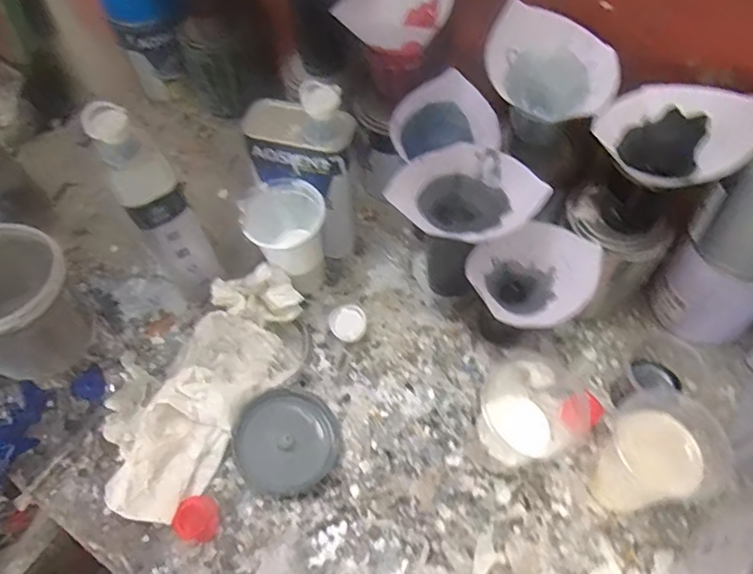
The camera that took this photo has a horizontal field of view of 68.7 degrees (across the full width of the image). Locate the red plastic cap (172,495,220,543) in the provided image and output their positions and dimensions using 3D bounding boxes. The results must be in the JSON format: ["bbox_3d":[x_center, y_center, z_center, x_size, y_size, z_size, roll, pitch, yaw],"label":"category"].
[{"bbox_3d":[-0.173,0.223,0.532,0.040,0.011,0.039,-1,59,2],"label":"red plastic cap"}]

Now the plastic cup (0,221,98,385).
[{"bbox_3d":[-0.280,0.018,0.439,0.091,0.110,0.094,-1,59,2],"label":"plastic cup"}]

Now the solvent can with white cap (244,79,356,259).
[{"bbox_3d":[-0.079,-0.116,0.614,0.104,0.229,0.068,12,60,10],"label":"solvent can with white cap"}]

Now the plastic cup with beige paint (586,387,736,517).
[{"bbox_3d":[0.240,0.152,0.490,0.076,0.129,0.086,-18,60,-8],"label":"plastic cup with beige paint"}]

